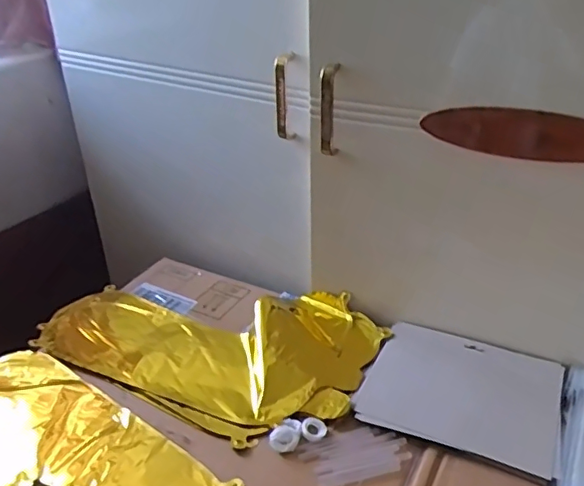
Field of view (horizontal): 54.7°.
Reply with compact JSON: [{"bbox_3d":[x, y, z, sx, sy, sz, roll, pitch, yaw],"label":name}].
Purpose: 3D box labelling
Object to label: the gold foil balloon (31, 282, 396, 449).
[{"bbox_3d":[-0.101,0.110,0.713,0.403,0.050,0.256,14,31,28],"label":"gold foil balloon"}]

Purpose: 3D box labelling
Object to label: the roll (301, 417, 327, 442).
[{"bbox_3d":[0.022,0.189,0.571,0.025,0.009,0.025,-2,33,1],"label":"roll"}]

